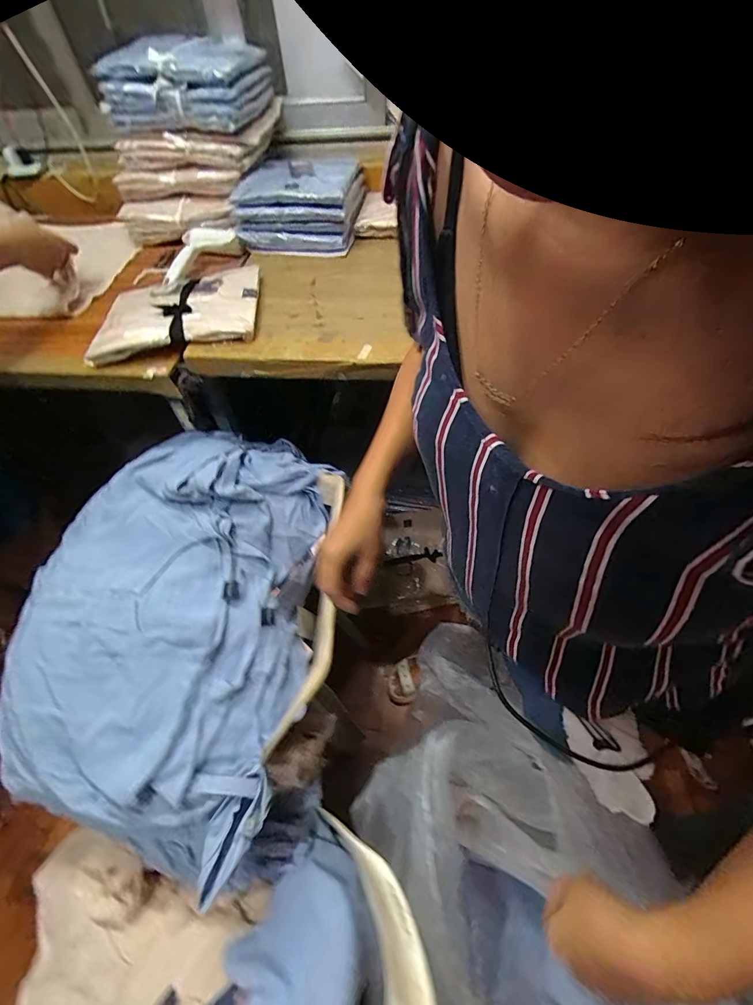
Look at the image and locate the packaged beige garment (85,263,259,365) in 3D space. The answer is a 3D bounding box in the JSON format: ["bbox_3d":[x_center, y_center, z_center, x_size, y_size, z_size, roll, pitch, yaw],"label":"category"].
[{"bbox_3d":[-0.313,-0.314,0.657,0.242,0.023,0.213,-8,52,-2],"label":"packaged beige garment"}]

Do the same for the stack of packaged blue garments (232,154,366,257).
[{"bbox_3d":[-0.148,-0.601,0.820,0.223,0.103,0.239,5,53,8],"label":"stack of packaged blue garments"}]

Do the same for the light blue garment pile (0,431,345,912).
[{"bbox_3d":[-0.301,0.143,0.588,0.380,0.189,0.545,4,53,7],"label":"light blue garment pile"}]

